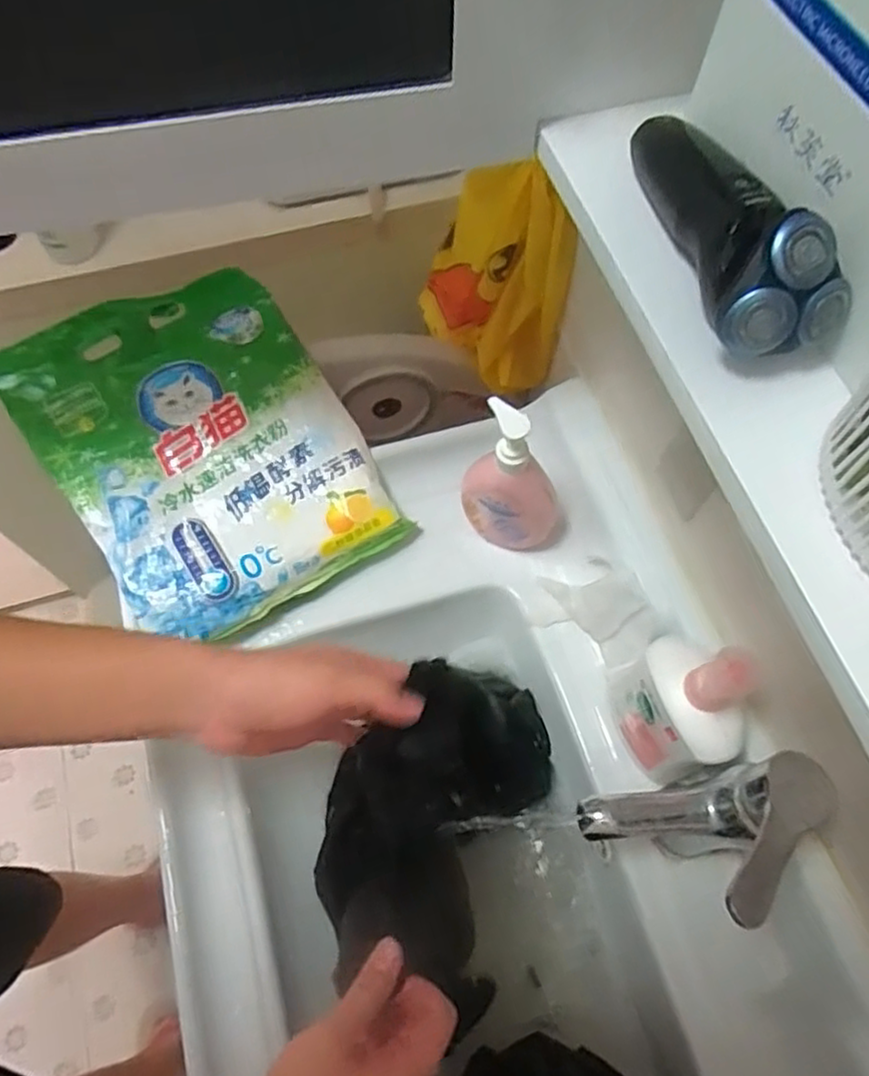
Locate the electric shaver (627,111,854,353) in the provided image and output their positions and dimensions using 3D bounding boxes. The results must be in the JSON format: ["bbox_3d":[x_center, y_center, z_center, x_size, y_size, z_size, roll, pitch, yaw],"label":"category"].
[{"bbox_3d":[0.139,-0.158,0.322,0.056,0.048,0.156,-8,65,-5],"label":"electric shaver"}]

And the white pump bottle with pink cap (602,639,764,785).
[{"bbox_3d":[0.195,0.126,0.526,0.069,0.144,0.091,-22,67,-11],"label":"white pump bottle with pink cap"}]

